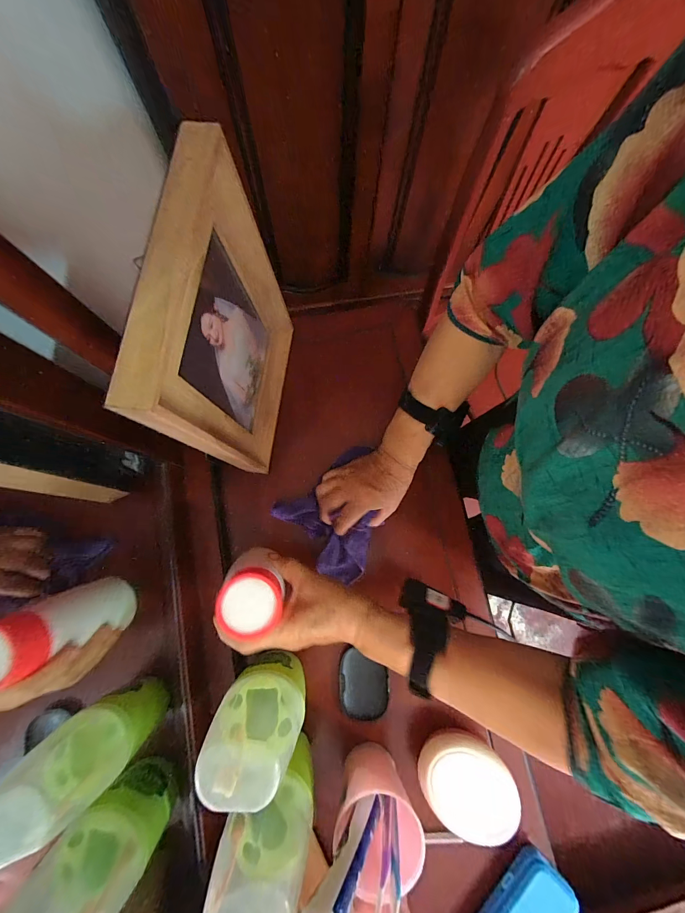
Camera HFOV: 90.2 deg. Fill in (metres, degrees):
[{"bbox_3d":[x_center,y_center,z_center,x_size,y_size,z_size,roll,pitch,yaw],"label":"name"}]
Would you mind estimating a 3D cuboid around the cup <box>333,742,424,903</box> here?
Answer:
[{"bbox_3d":[0.036,0.410,0.399,0.090,0.108,0.092,-2,80,-2],"label":"cup"}]

